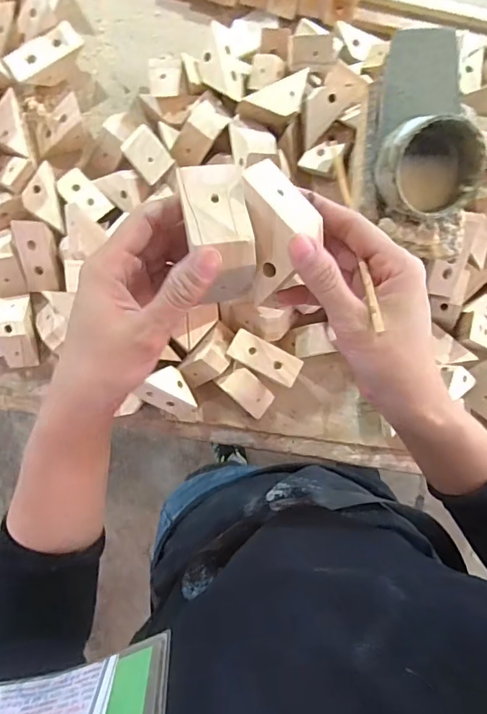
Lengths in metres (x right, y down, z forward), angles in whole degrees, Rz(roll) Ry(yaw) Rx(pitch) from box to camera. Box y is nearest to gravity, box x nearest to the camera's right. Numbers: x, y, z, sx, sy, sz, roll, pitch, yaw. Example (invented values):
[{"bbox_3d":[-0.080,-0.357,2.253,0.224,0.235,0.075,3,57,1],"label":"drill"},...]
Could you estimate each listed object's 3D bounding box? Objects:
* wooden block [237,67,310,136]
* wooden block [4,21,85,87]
[{"bbox_3d":[0.038,-0.274,0.524,0.079,0.037,0.037,-31,90,-6],"label":"wooden block"},{"bbox_3d":[-0.232,-0.353,0.568,0.087,0.036,0.040,-37,90,-6],"label":"wooden block"}]

